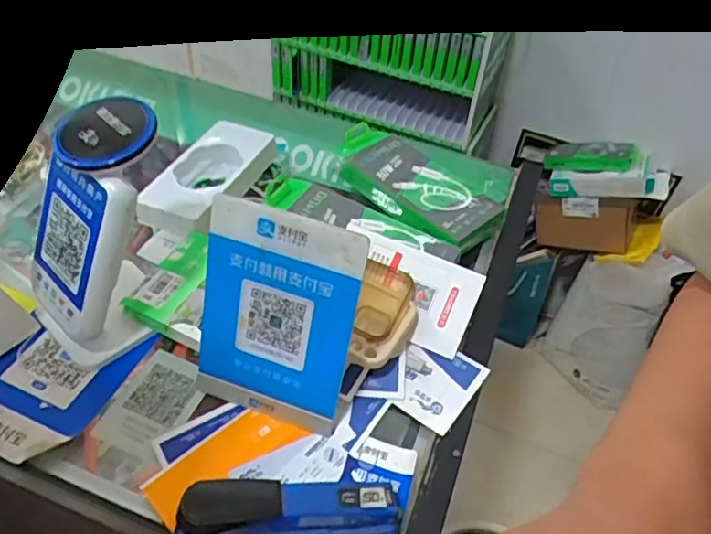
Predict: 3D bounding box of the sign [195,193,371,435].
[{"bbox_3d":[-0.061,0.040,0.463,0.119,0.173,0.010,17,27,11],"label":"sign"}]

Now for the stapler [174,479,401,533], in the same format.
[{"bbox_3d":[-0.044,0.168,0.415,0.151,0.060,0.035,-2,48,-8],"label":"stapler"}]

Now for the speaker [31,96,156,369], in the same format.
[{"bbox_3d":[-0.206,-0.025,0.490,0.120,0.188,0.092,-33,58,-31],"label":"speaker"}]

